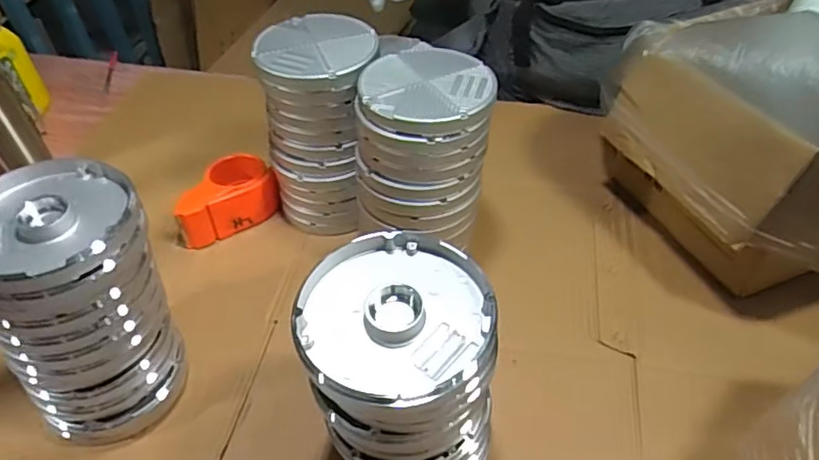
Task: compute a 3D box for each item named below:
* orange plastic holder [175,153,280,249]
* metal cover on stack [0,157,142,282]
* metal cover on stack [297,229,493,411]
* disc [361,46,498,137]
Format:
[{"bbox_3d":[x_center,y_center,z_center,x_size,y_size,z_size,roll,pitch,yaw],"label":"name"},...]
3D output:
[{"bbox_3d":[-0.248,-0.043,0.782,0.130,0.055,0.094,-28,54,-21],"label":"orange plastic holder"},{"bbox_3d":[-0.297,-0.015,0.491,0.139,0.020,0.130,-6,47,-5],"label":"metal cover on stack"},{"bbox_3d":[-0.011,0.056,0.421,0.133,0.019,0.137,-8,50,-6],"label":"metal cover on stack"},{"bbox_3d":[0.018,-0.146,0.603,0.133,0.016,0.129,0,50,0],"label":"disc"}]

